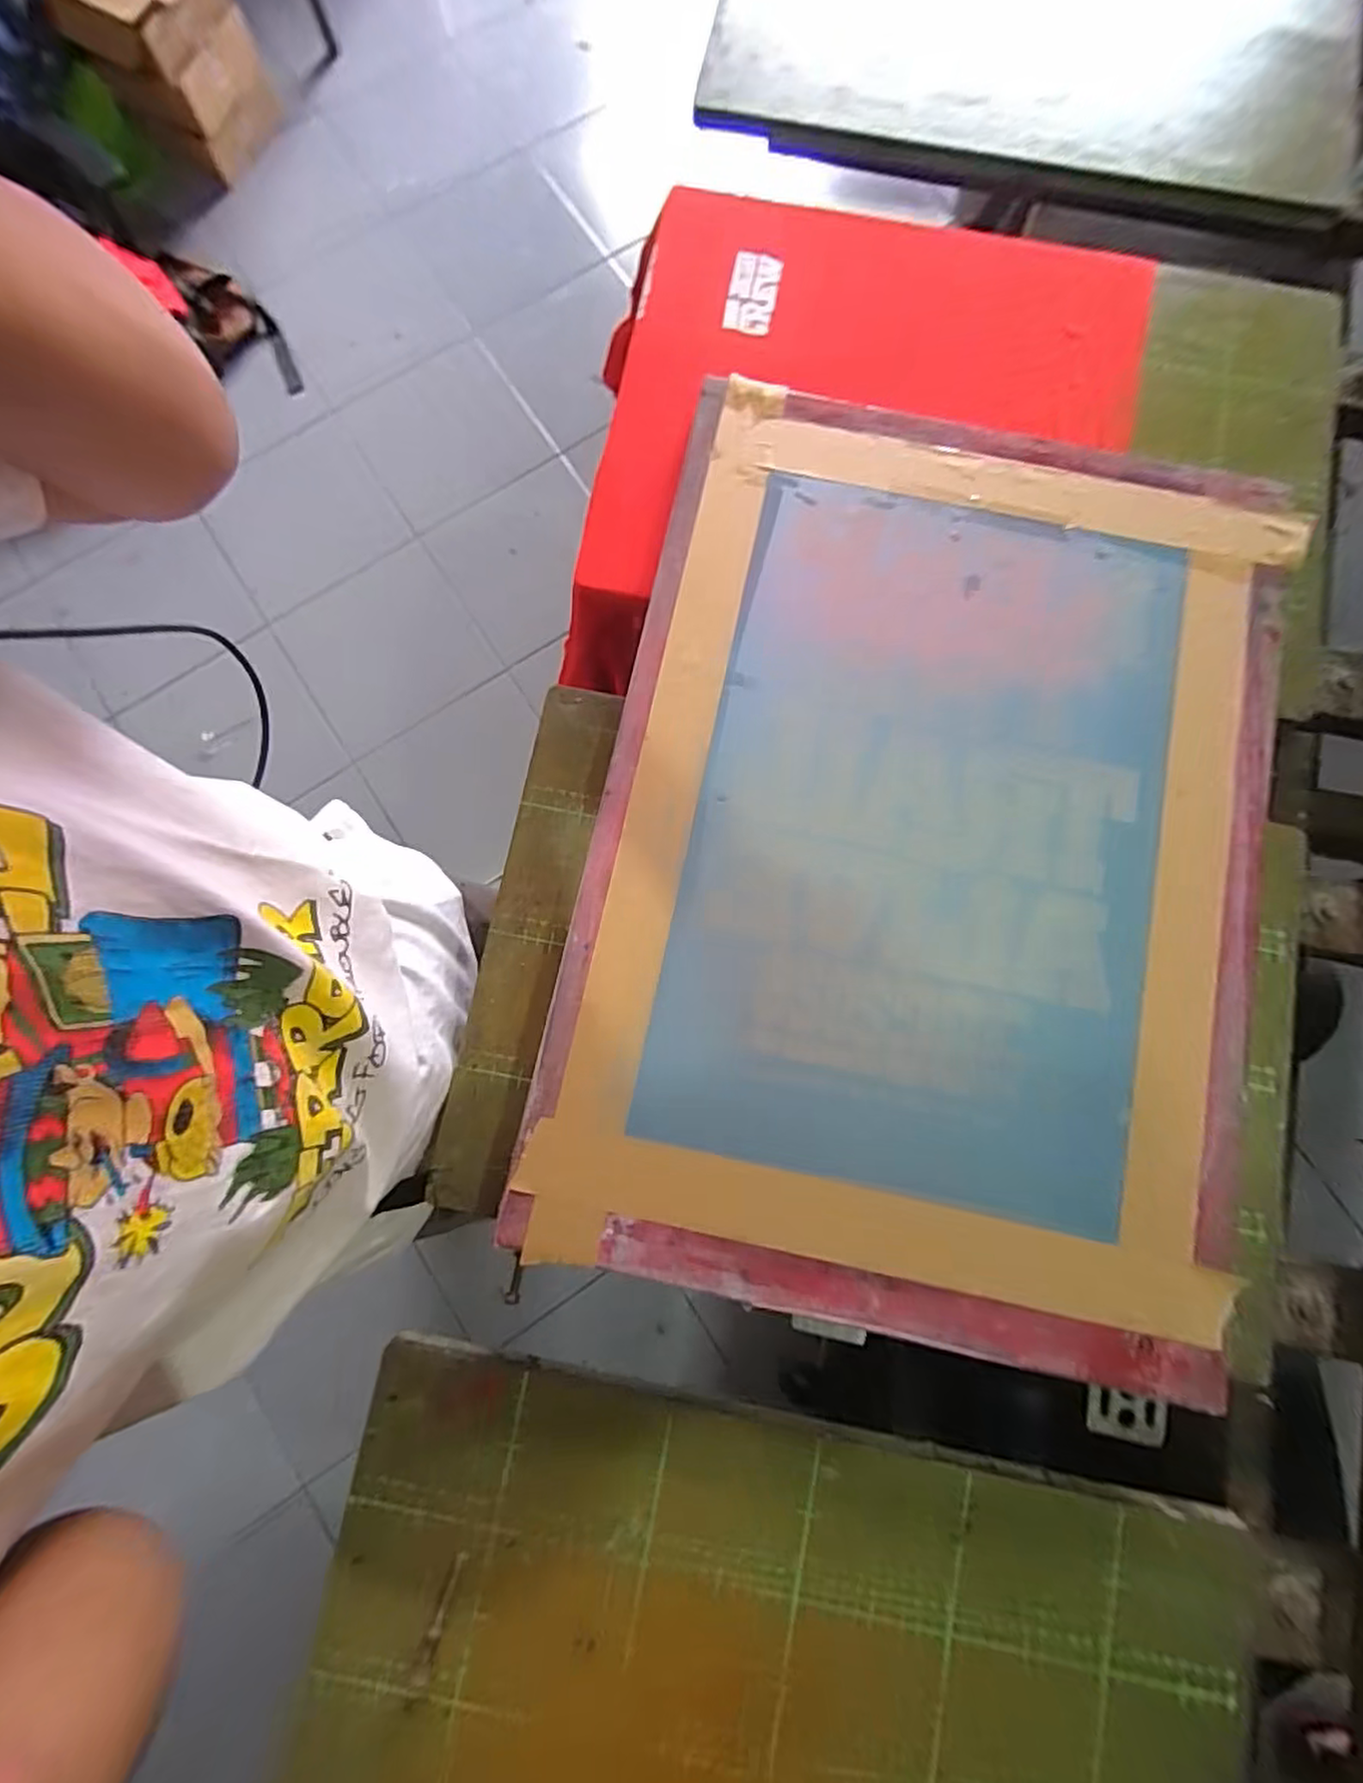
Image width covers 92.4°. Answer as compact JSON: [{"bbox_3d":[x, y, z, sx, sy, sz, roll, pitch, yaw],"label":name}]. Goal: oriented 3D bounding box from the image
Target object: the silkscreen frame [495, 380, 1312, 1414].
[{"bbox_3d":[0.179,-0.037,0.486,0.456,0.049,0.654,13,80,2],"label":"silkscreen frame"}]

